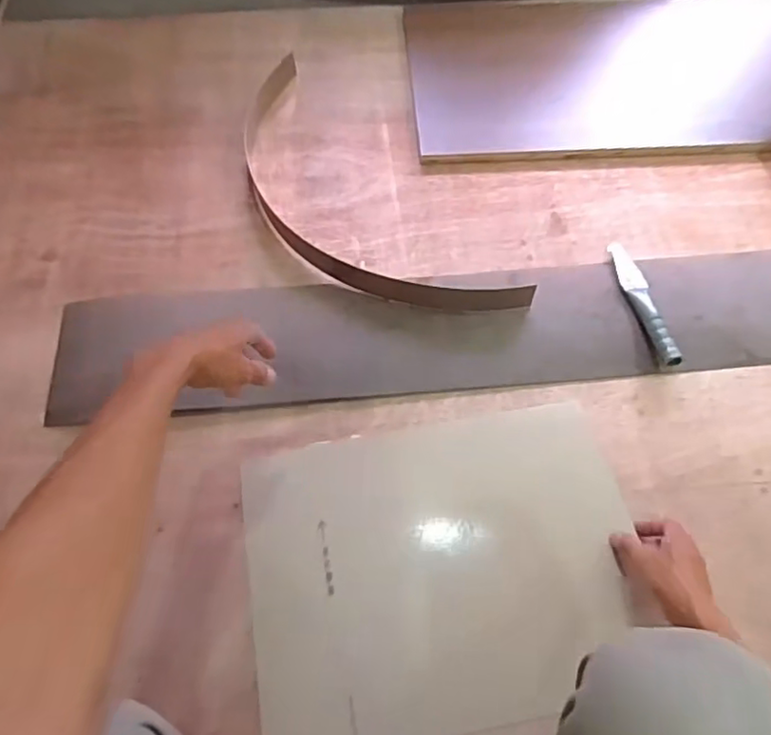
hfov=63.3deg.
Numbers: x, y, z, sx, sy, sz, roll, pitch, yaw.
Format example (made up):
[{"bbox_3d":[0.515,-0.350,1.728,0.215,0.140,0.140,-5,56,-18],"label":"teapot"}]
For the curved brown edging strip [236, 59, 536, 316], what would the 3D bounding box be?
[{"bbox_3d":[-0.072,-0.265,0.949,0.236,0.044,0.648,-33,67,-17],"label":"curved brown edging strip"}]

